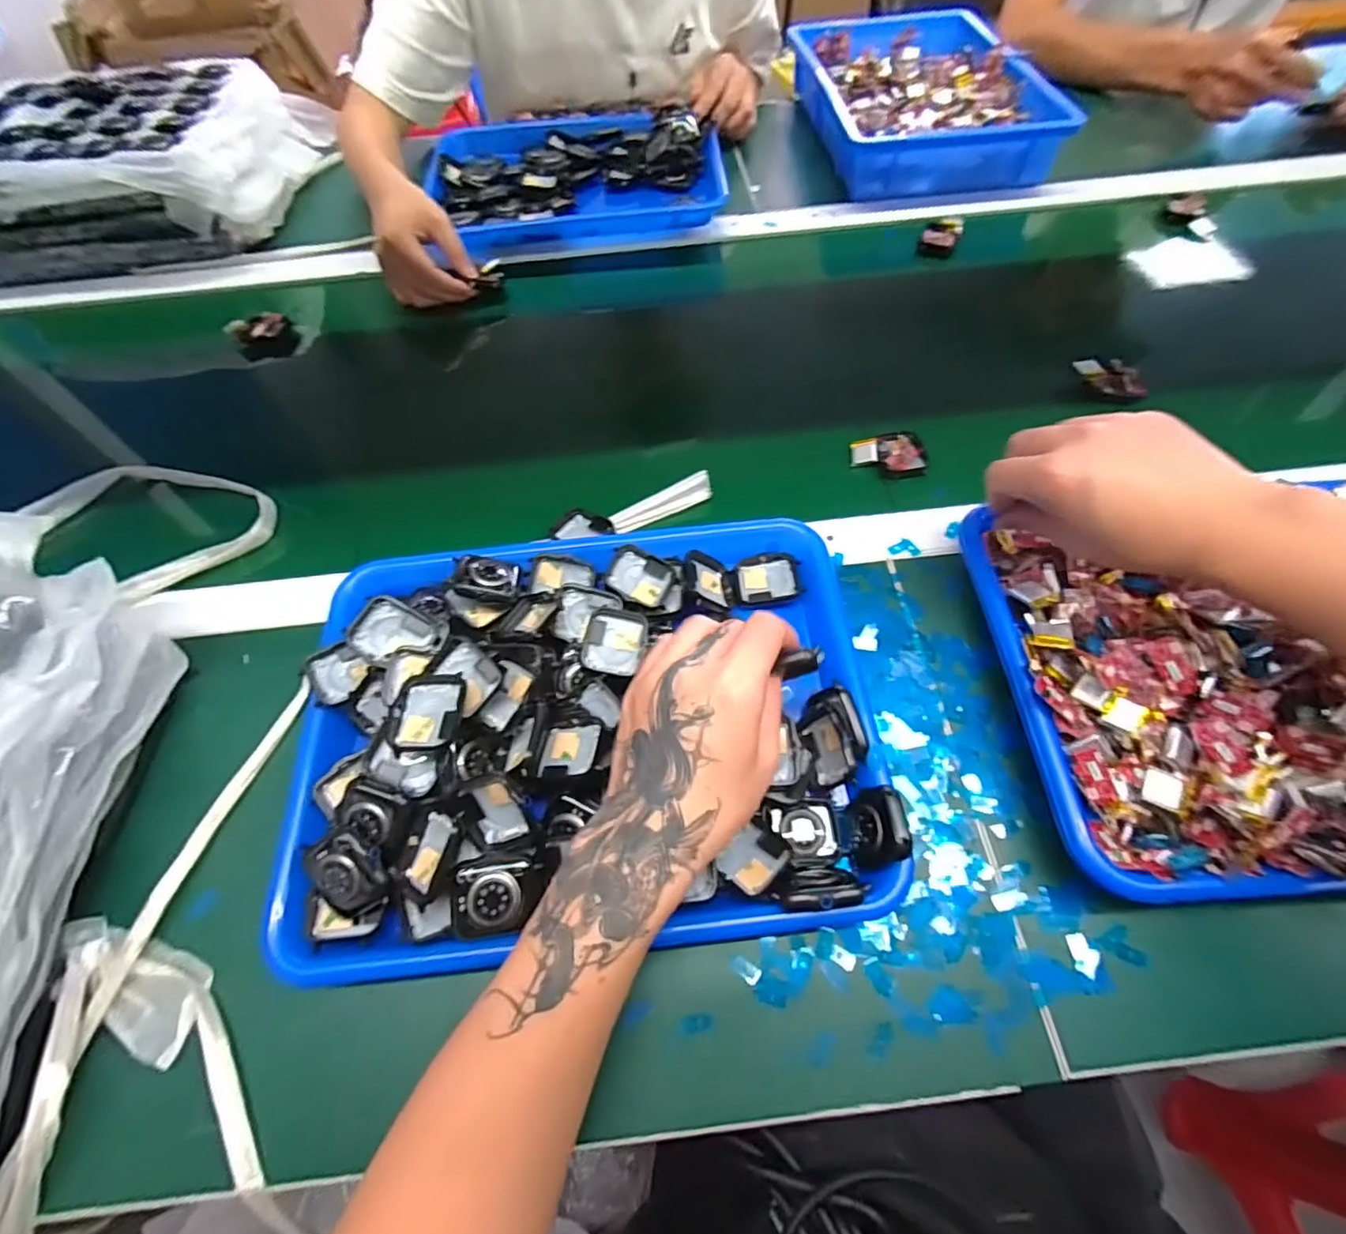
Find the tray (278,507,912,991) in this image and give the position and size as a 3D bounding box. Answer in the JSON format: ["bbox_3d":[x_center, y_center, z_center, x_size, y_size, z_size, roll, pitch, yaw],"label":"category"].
[{"bbox_3d":[-0.051,0.055,0.347,0.330,0.057,0.251,-6,61,0],"label":"tray"}]

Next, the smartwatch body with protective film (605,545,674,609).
[{"bbox_3d":[-0.022,-0.026,0.387,0.043,0.014,0.035,28,77,-5],"label":"smartwatch body with protective film"}]

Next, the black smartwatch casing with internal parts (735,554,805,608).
[{"bbox_3d":[0.066,-0.026,0.410,0.044,0.010,0.037,-7,61,-1],"label":"black smartwatch casing with internal parts"}]

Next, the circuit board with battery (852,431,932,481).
[{"bbox_3d":[0.175,-0.132,0.472,0.060,0.009,0.047,4,62,5],"label":"circuit board with battery"}]

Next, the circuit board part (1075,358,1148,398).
[{"bbox_3d":[0.374,-0.205,0.499,0.058,0.019,0.028,30,67,18],"label":"circuit board part"}]

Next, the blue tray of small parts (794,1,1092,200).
[{"bbox_3d":[0.292,-0.638,0.715,0.242,0.057,0.343,-7,61,-1],"label":"blue tray of small parts"}]

